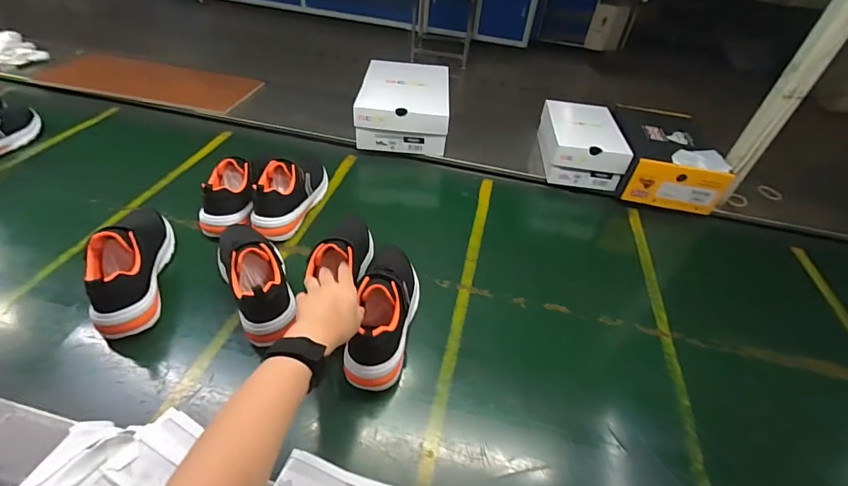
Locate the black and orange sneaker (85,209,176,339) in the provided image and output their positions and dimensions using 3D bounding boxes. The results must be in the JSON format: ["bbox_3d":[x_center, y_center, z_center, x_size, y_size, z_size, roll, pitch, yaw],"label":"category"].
[{"bbox_3d":[-0.476,0.018,0.638,0.080,0.108,0.243,-9,44,-14],"label":"black and orange sneaker"}]

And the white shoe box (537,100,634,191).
[{"bbox_3d":[0.395,-0.255,1.008,0.171,0.098,0.258,8,43,4],"label":"white shoe box"}]

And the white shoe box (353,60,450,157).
[{"bbox_3d":[-0.048,-0.368,1.069,0.228,0.122,0.286,4,43,0],"label":"white shoe box"}]

